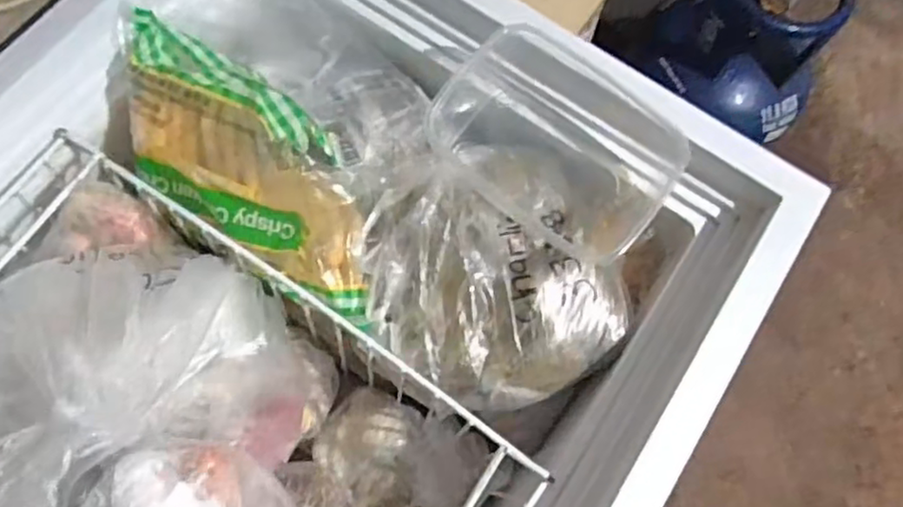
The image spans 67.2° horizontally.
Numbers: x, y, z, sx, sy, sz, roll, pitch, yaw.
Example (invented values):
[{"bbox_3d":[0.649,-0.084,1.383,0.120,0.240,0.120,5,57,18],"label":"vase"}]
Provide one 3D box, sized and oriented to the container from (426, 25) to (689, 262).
[{"bbox_3d":[0.086,-0.097,0.605,0.222,0.071,0.132,36,72,8],"label":"container"}]

